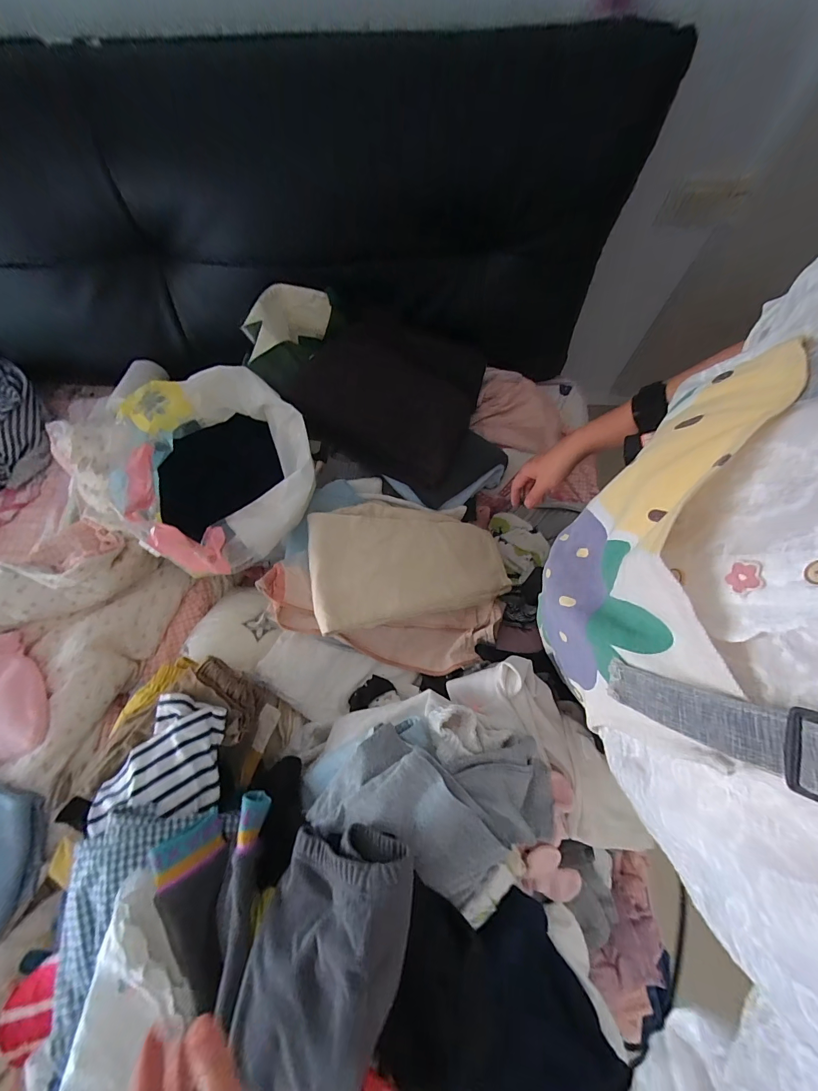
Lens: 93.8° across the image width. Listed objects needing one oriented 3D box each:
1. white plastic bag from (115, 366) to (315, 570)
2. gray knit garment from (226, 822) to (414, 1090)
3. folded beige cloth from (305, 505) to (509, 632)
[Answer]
[{"bbox_3d":[-0.297,-0.119,0.611,0.289,0.172,0.263,-37,72,-11],"label":"white plastic bag"},{"bbox_3d":[-0.082,0.389,0.351,0.137,0.064,0.230,17,71,8],"label":"gray knit garment"},{"bbox_3d":[0.008,0.019,0.655,0.340,0.022,0.197,-7,74,-21],"label":"folded beige cloth"}]

